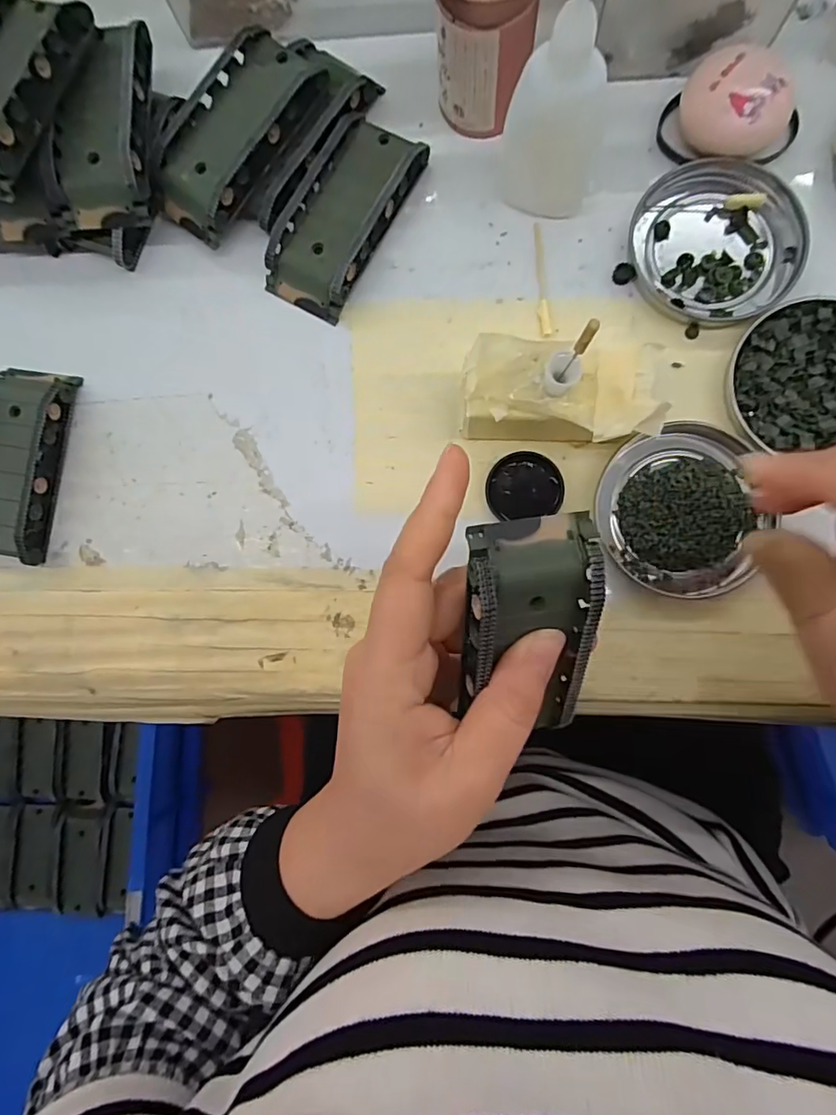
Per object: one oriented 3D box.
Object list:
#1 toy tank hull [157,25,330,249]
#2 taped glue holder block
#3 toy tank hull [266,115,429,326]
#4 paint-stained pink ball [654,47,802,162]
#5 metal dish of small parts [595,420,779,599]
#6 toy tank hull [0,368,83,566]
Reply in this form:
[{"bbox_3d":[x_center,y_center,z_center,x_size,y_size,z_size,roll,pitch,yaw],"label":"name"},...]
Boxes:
[{"bbox_3d":[-0.090,-0.208,0.264,0.048,0.024,0.095,37,90,5],"label":"toy tank hull"},{"bbox_3d":[0.061,-0.071,0.237,0.081,0.044,0.047,-4,86,4],"label":"taped glue holder block"},{"bbox_3d":[-0.038,-0.171,0.265,0.045,0.018,0.097,30,89,5],"label":"toy tank hull"},{"bbox_3d":[0.148,-0.209,0.250,0.055,0.023,0.043,41,89,6],"label":"paint-stained pink ball"},{"bbox_3d":[0.120,-0.021,0.244,0.068,0.011,0.078,-13,86,3],"label":"metal dish of small parts"},{"bbox_3d":[-0.207,-0.049,0.268,0.044,0.017,0.096,8,87,4],"label":"toy tank hull"}]

